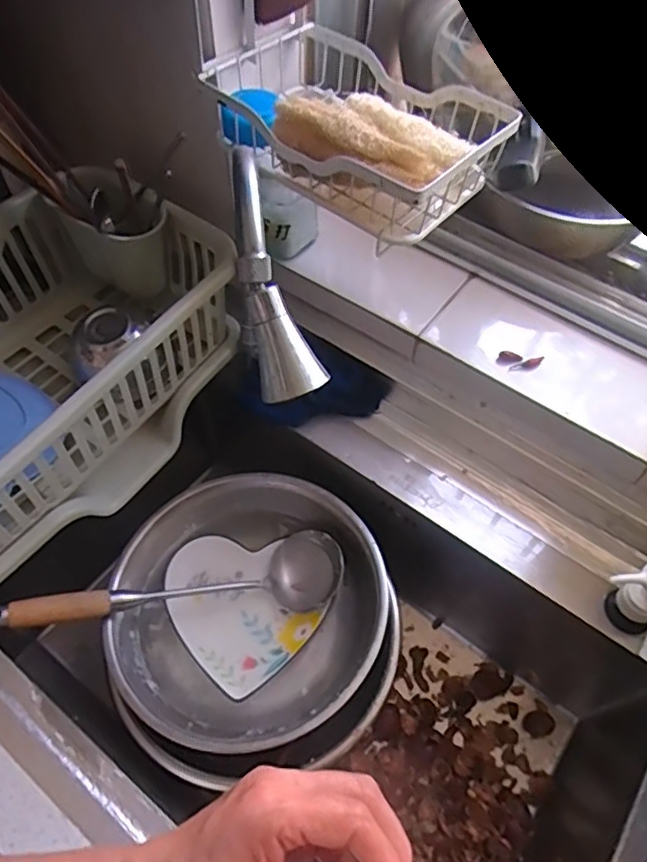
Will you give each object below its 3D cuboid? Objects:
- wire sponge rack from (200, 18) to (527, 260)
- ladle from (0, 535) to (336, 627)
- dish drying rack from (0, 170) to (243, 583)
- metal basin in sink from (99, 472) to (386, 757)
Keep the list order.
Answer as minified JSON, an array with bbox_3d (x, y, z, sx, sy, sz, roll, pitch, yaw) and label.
[{"bbox_3d":[0.028,-0.275,0.534,0.249,0.070,0.165,38,63,21],"label":"wire sponge rack"},{"bbox_3d":[-0.156,0.172,0.625,0.357,0.081,0.084,-2,54,-29],"label":"ladle"},{"bbox_3d":[-0.305,-0.051,0.606,0.265,0.175,0.440,30,60,17],"label":"dish drying rack"},{"bbox_3d":[-0.081,0.184,0.654,0.270,0.096,0.263,1,56,-2],"label":"metal basin in sink"}]

